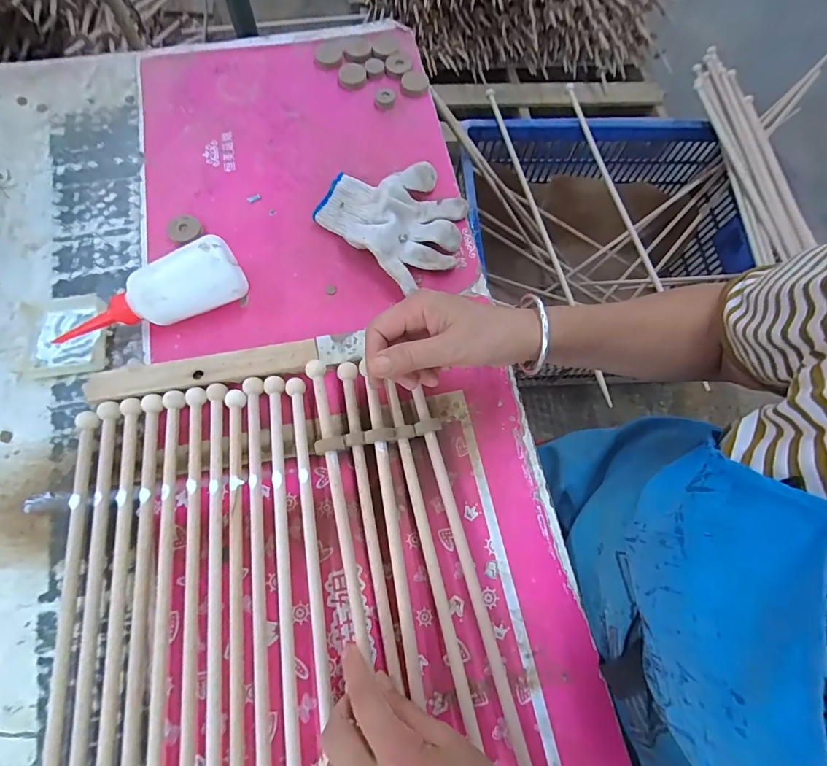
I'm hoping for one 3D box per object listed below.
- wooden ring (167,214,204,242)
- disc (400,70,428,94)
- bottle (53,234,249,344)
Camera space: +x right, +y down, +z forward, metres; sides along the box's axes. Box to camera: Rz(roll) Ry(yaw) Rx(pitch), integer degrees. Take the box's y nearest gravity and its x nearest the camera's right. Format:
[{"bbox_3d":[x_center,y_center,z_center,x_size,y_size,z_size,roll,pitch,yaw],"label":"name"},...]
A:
[{"bbox_3d":[-0.245,-0.165,0.447,0.033,0.010,0.034,1,72,-2],"label":"wooden ring"},{"bbox_3d":[0.001,-0.387,0.535,0.034,0.006,0.037,1,72,-2],"label":"disc"},{"bbox_3d":[-0.250,-0.072,0.399,0.180,0.062,0.054,-30,75,-11],"label":"bottle"}]

